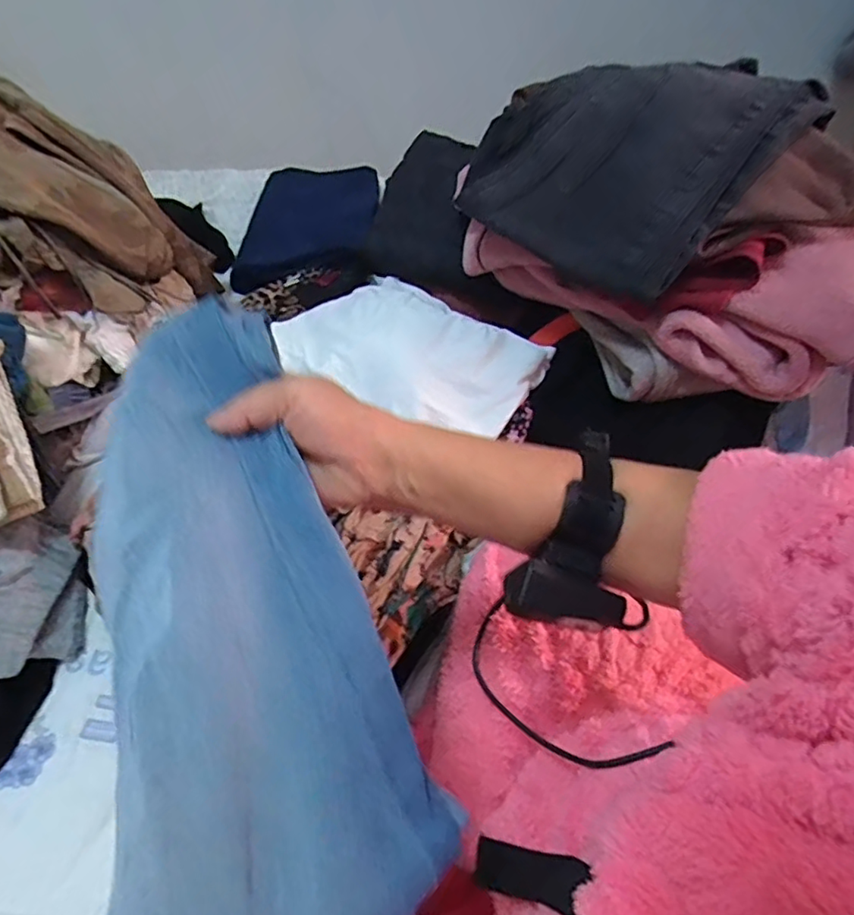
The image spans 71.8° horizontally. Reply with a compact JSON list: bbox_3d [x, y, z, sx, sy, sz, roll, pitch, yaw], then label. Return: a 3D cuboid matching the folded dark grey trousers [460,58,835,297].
[{"bbox_3d":[0.226,-0.339,0.668,0.291,0.113,0.307,33,62,25],"label":"folded dark grey trousers"}]

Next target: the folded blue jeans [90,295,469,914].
[{"bbox_3d":[-0.101,0.070,0.303,0.134,0.045,0.326,-18,65,-10],"label":"folded blue jeans"}]

